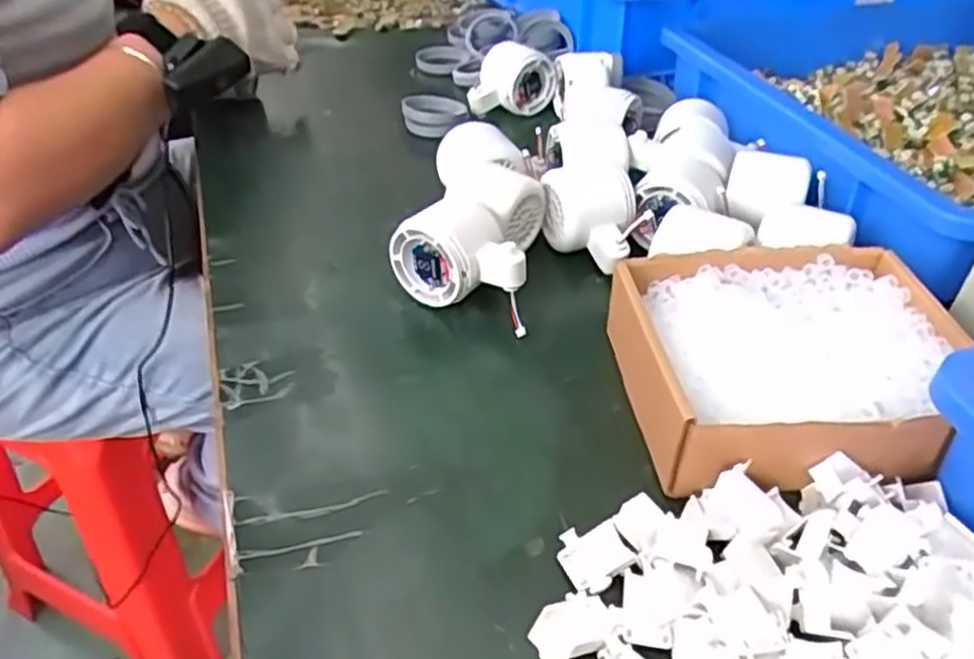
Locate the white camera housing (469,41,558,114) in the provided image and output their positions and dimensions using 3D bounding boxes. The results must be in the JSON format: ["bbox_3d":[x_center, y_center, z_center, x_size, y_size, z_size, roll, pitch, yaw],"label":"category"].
[{"bbox_3d":[0.020,-0.245,0.705,0.086,0.061,0.052,-8,45,-24],"label":"white camera housing"}]

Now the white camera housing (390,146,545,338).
[{"bbox_3d":[-0.007,-0.076,0.502,0.087,0.063,0.169,7,40,7],"label":"white camera housing"}]

